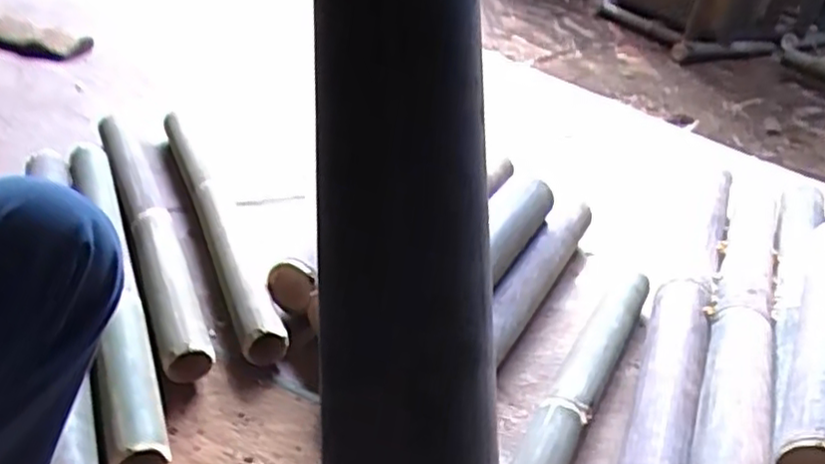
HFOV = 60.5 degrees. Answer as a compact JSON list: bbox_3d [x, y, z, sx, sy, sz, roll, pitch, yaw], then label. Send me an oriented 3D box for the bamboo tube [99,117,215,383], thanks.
[{"bbox_3d":[-0.382,-0.014,1.026,0.062,0.070,0.616,-10,36,-26],"label":"bamboo tube"}]

